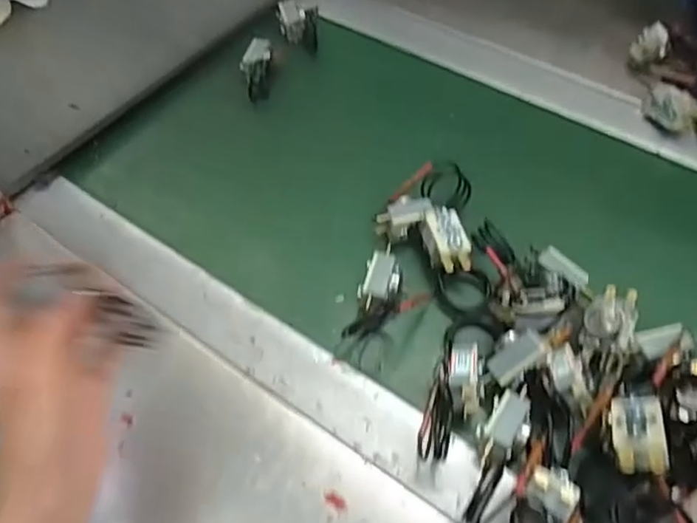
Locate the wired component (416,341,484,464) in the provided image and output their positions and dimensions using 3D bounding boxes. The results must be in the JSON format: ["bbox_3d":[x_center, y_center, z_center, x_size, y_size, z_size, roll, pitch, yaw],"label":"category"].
[{"bbox_3d":[0.069,0.094,0.398,0.034,0.030,0.078,22,85,16],"label":"wired component"}]

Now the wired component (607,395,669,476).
[{"bbox_3d":[0.168,0.100,0.345,0.028,0.017,0.050,-5,41,25],"label":"wired component"}]

